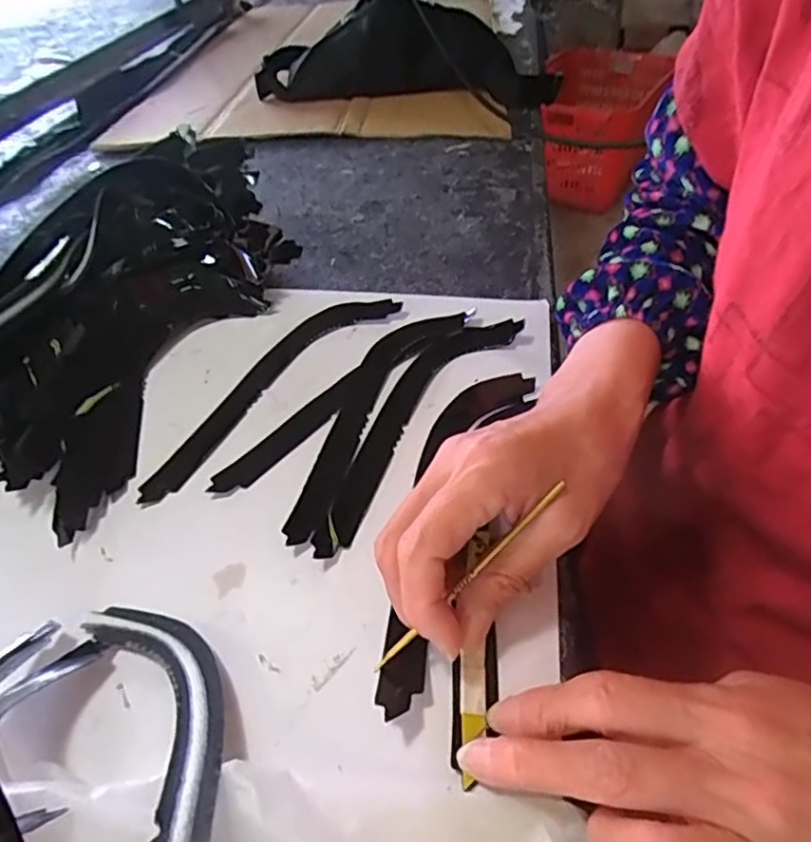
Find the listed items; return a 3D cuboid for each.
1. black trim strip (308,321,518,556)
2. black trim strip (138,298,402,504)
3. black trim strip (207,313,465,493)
[{"bbox_3d":[-0.001,-0.005,0.353,0.049,0.010,0.201,21,48,28],"label":"black trim strip"},{"bbox_3d":[-0.084,-0.028,0.384,0.044,0.008,0.210,23,49,29],"label":"black trim strip"},{"bbox_3d":[-0.035,-0.020,0.373,0.028,0.005,0.197,27,52,33],"label":"black trim strip"}]

